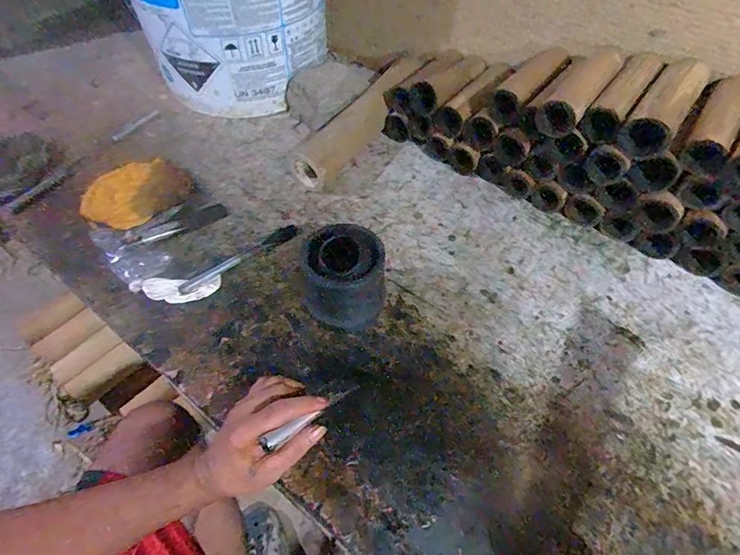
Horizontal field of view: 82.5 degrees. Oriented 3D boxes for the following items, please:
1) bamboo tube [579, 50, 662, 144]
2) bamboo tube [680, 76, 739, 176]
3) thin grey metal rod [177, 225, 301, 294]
[{"bbox_3d":[0.360,-0.258,0.596,0.052,0.052,0.168,34,58,23],"label":"bamboo tube"},{"bbox_3d":[0.453,-0.201,0.550,0.050,0.051,0.164,31,57,21],"label":"bamboo tube"},{"bbox_3d":[-0.189,-0.033,0.620,0.191,0.010,0.028,-34,59,-21],"label":"thin grey metal rod"}]

